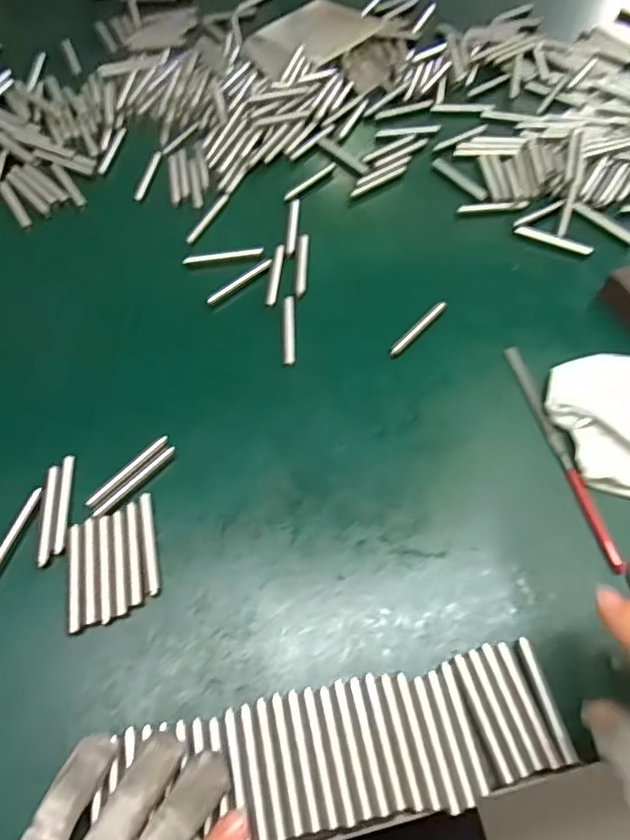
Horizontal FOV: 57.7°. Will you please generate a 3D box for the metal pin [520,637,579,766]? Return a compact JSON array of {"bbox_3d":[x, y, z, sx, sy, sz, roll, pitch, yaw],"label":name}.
[{"bbox_3d":[0.116,0.139,0.286,0.008,0.004,0.057,-10,60,-8],"label":"metal pin"}]

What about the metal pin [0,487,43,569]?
[{"bbox_3d":[-0.171,0.066,0.323,0.006,0.006,0.059,18,60,8],"label":"metal pin"}]

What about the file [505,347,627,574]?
[{"bbox_3d":[0.155,0.018,0.361,0.008,0.004,0.159,-9,60,-8],"label":"file"}]

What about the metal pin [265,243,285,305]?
[{"bbox_3d":[-0.029,-0.108,0.419,0.007,0.004,0.058,6,59,1],"label":"metal pin"}]

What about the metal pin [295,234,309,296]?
[{"bbox_3d":[-0.009,-0.117,0.428,0.008,0.004,0.061,3,59,-1],"label":"metal pin"}]

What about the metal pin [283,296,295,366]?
[{"bbox_3d":[-0.018,-0.064,0.396,0.008,0.004,0.061,1,59,-2],"label":"metal pin"}]

